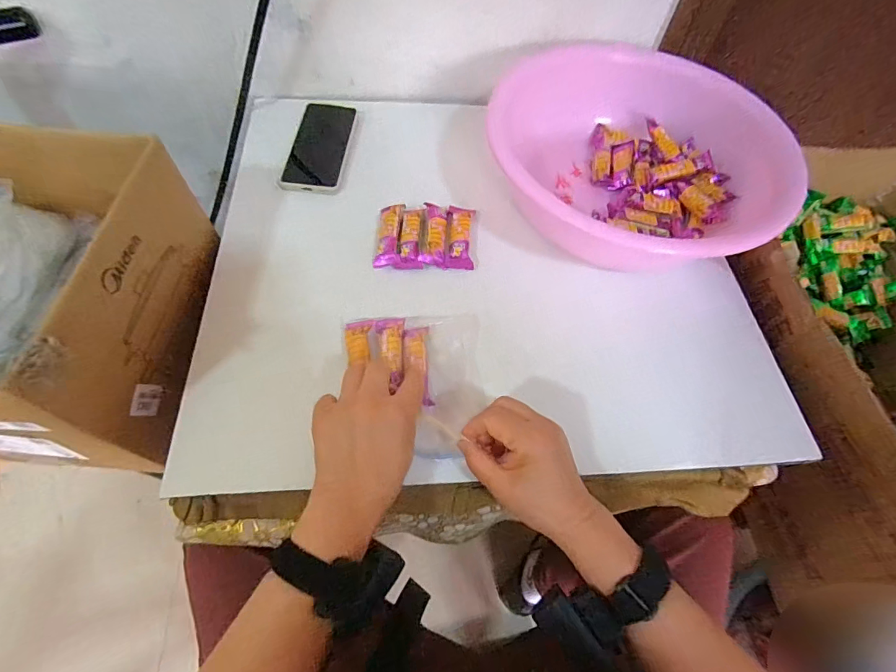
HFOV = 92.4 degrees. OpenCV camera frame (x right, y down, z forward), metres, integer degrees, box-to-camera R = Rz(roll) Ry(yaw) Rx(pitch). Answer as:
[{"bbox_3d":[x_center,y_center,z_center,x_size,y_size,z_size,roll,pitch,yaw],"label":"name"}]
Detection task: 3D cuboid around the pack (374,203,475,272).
[{"bbox_3d":[-0.025,-0.119,0.508,0.115,0.019,0.088,1,61,-3],"label":"pack"}]

